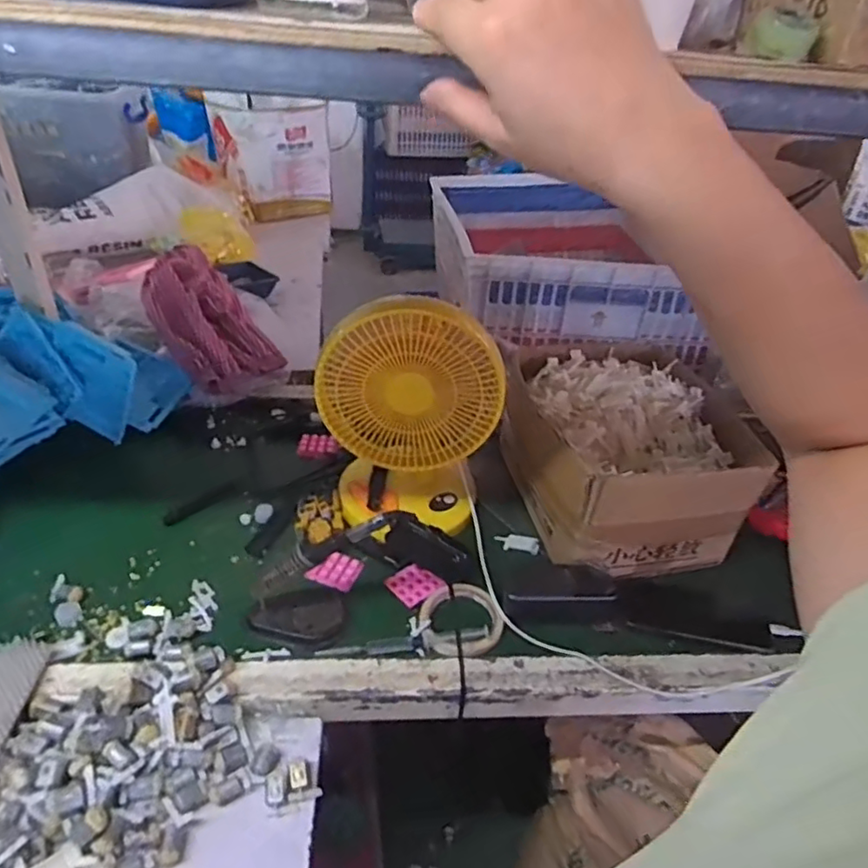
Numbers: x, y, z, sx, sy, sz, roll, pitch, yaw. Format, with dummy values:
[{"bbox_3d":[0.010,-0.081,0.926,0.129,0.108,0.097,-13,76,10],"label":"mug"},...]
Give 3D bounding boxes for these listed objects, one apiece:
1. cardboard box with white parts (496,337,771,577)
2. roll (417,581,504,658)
[{"bbox_3d":[0.240,0.021,0.874,0.247,0.164,0.307,-2,37,-10],"label":"cardboard box with white parts"},{"bbox_3d":[0.031,0.212,0.735,0.094,0.014,0.104,-4,37,-11],"label":"roll"}]

